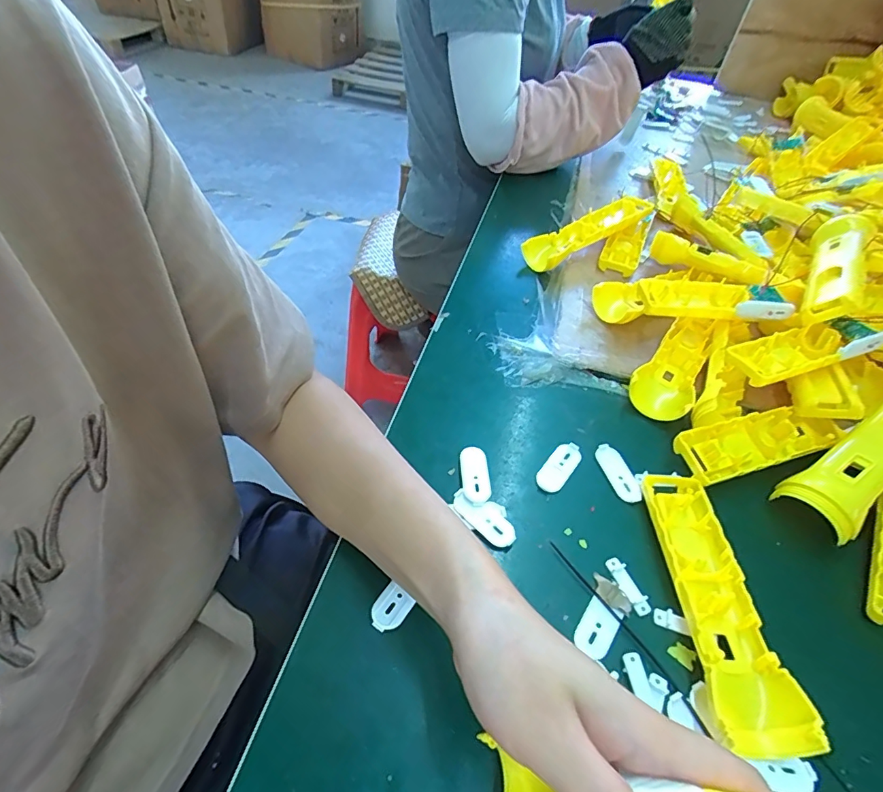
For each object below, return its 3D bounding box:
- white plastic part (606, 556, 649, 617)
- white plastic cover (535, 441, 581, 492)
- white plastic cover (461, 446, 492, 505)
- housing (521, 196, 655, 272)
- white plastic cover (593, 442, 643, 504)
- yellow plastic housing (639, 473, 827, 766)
[{"bbox_3d":[0.120,0.122,0.304,0.011,0.005,0.038,-17,51,-17],"label":"white plastic part"},{"bbox_3d":[0.091,0.054,0.365,0.020,0.005,0.049,31,54,24],"label":"white plastic cover"},{"bbox_3d":[0.025,0.058,0.351,0.018,0.007,0.048,-3,48,-5],"label":"white plastic cover"},{"bbox_3d":[0.175,-0.193,0.557,0.168,0.027,0.054,-28,53,-8],"label":"housing"},{"bbox_3d":[0.137,0.059,0.364,0.019,0.007,0.052,-11,49,-11],"label":"white plastic cover"},{"bbox_3d":[0.167,0.121,0.293,0.046,0.023,0.164,2,48,0],"label":"yellow plastic housing"}]

